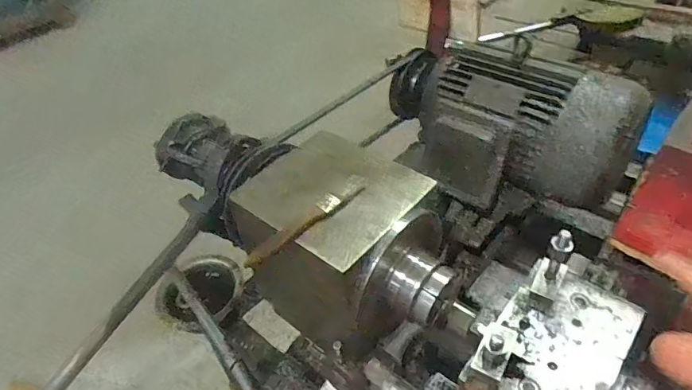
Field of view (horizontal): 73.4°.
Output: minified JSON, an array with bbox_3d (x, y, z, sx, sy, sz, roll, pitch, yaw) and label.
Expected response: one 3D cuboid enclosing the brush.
[{"bbox_3d":[-0.035,0.024,0.470,0.025,0.018,0.151,30,53,32],"label":"brush"}]

